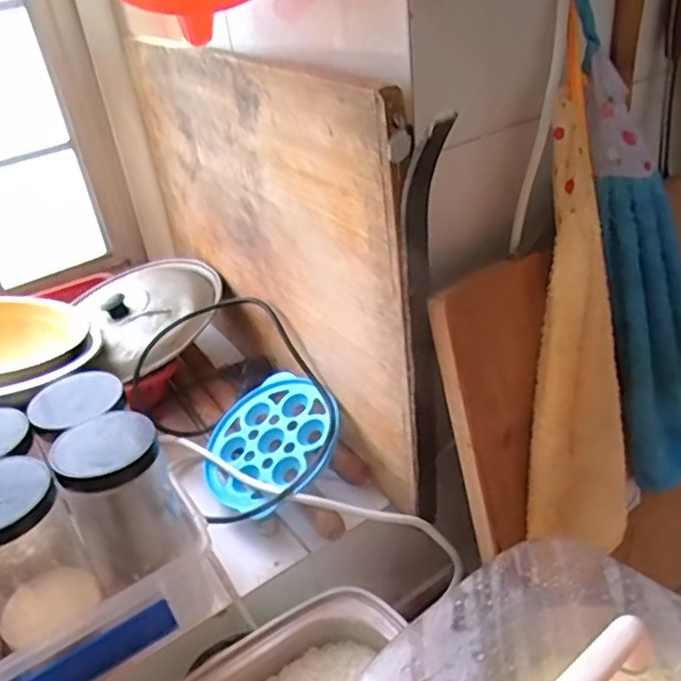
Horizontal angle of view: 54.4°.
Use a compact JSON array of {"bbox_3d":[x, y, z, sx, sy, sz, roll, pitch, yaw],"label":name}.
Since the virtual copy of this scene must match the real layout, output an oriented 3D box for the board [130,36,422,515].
[{"bbox_3d":[-0.111,-0.126,0.708,0.014,0.341,0.578,-24,37,-25],"label":"board"}]

